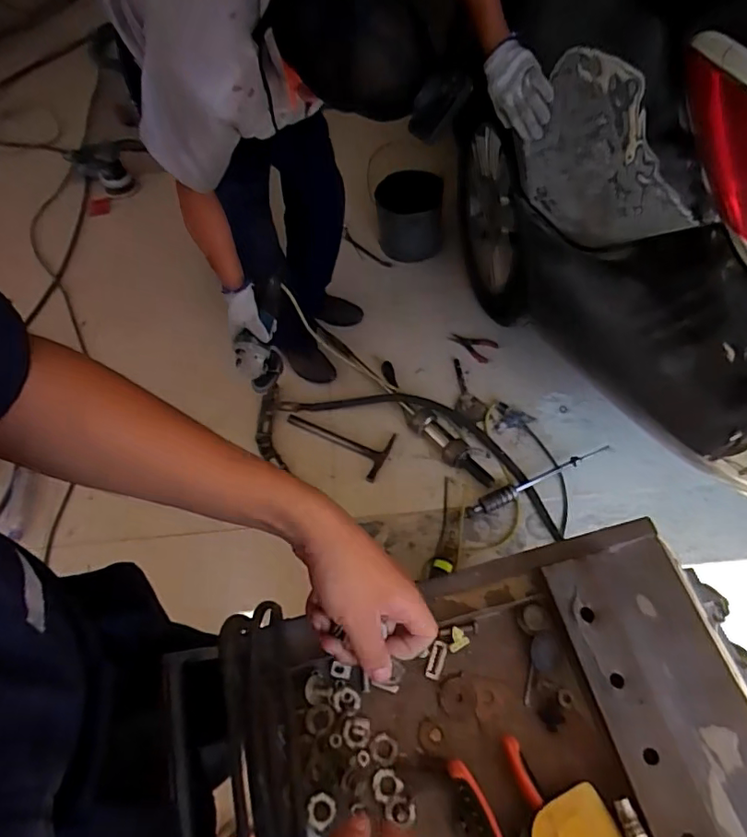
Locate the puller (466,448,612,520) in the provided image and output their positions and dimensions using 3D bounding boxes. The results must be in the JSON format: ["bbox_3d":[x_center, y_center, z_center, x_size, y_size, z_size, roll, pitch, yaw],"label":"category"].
[{"bbox_3d":[0.443,0.165,1.468,0.436,0.041,0.045,-23,61,-9],"label":"puller"}]

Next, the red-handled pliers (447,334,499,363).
[{"bbox_3d":[0.300,-0.218,1.695,0.149,0.027,0.072,19,63,15],"label":"red-handled pliers"}]

